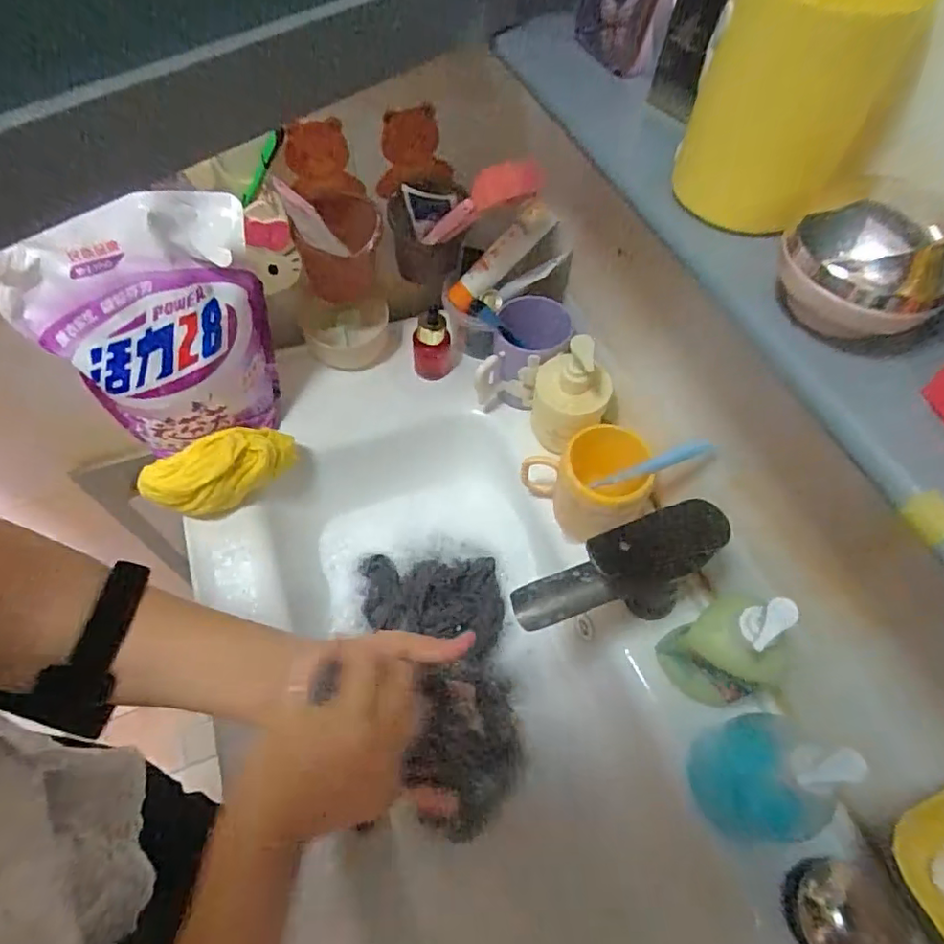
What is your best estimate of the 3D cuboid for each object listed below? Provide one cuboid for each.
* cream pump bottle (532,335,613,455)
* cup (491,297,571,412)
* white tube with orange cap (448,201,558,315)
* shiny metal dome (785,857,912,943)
[{"bbox_3d":[0.105,-0.086,0.591,0.077,0.122,0.070,16,59,8],"label":"cream pump bottle"},{"bbox_3d":[0.066,-0.135,0.658,0.082,0.116,0.076,8,58,3],"label":"cup"},{"bbox_3d":[0.033,-0.253,0.666,0.153,0.036,0.033,-38,56,27],"label":"white tube with orange cap"},{"bbox_3d":[0.268,0.320,0.406,0.063,0.046,0.074,5,58,1],"label":"shiny metal dome"}]

